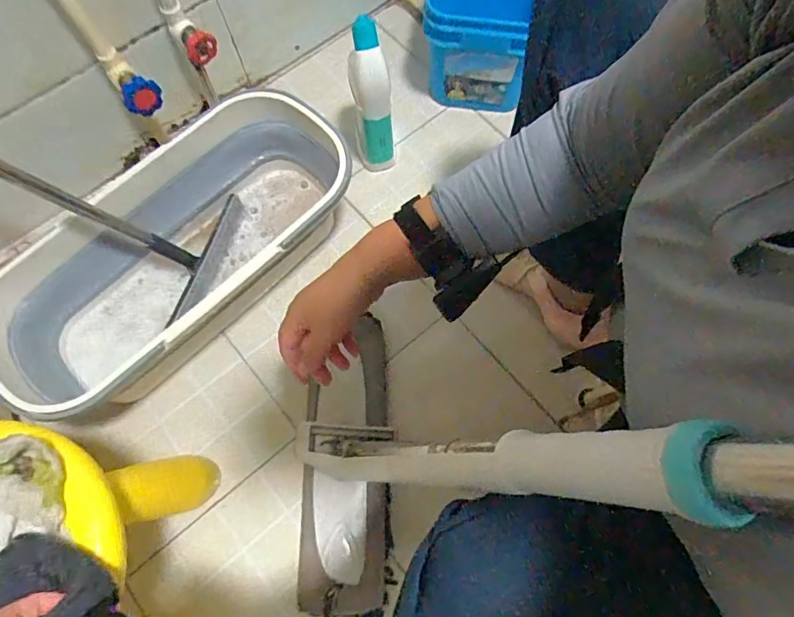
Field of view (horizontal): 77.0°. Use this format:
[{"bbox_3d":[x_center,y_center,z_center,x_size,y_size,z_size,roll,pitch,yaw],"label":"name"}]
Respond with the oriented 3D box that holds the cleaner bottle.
[{"bbox_3d":[-0.039,-0.318,0.795,0.062,0.252,0.081,-6,71,-2],"label":"cleaner bottle"}]

